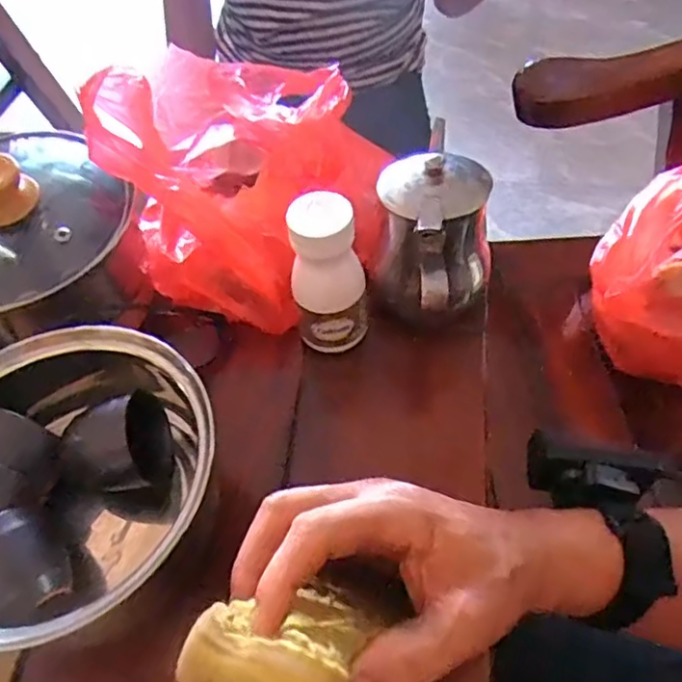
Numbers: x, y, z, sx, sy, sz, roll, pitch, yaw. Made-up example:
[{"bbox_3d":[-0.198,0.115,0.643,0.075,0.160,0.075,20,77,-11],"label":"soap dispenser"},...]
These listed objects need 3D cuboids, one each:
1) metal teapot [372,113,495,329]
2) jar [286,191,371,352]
[{"bbox_3d":[0.060,-0.063,0.412,0.073,0.123,0.085,14,57,13],"label":"metal teapot"},{"bbox_3d":[-0.008,-0.041,0.410,0.046,0.109,0.039,-7,55,-1],"label":"jar"}]

